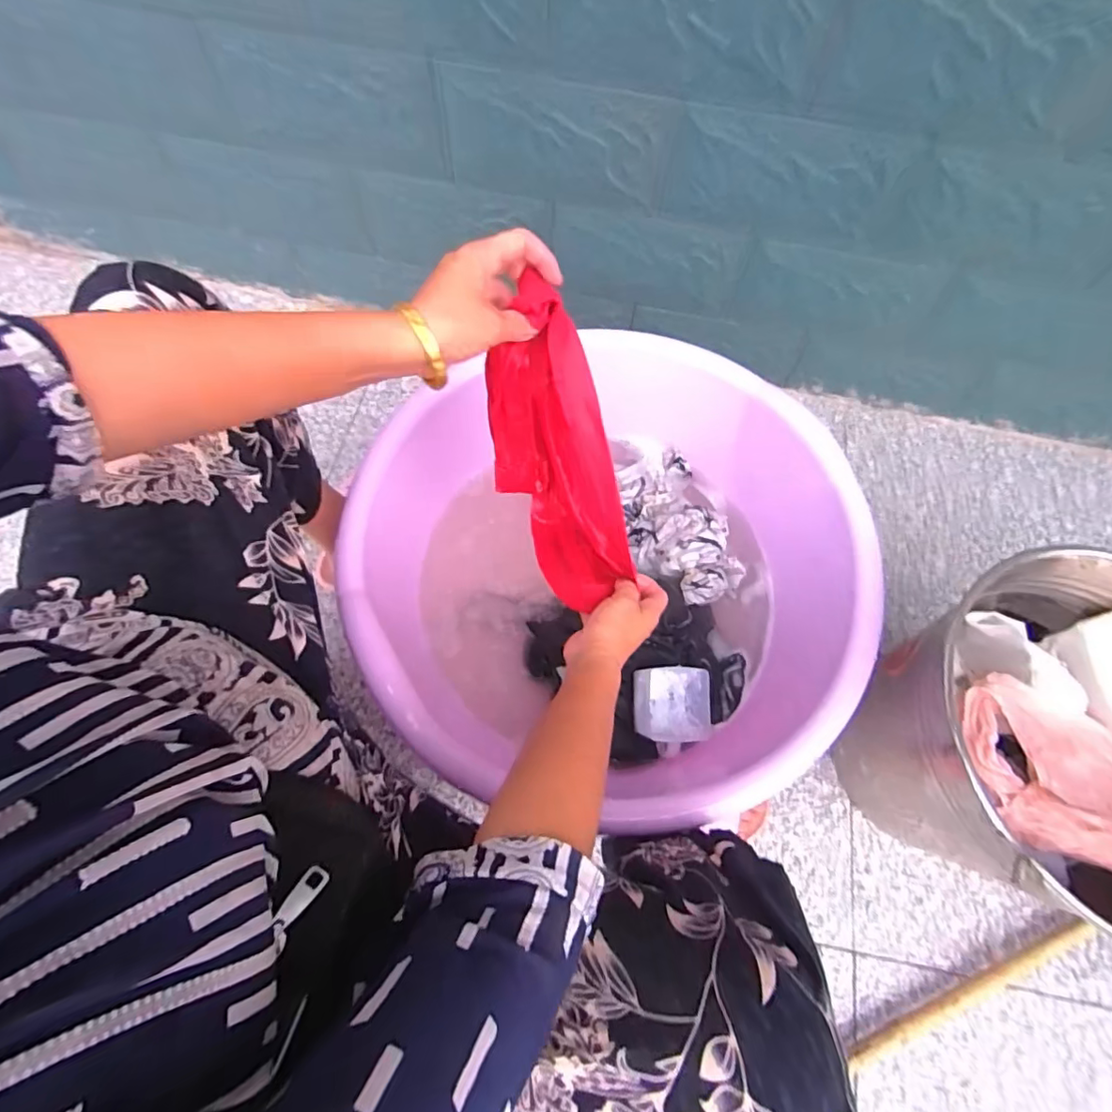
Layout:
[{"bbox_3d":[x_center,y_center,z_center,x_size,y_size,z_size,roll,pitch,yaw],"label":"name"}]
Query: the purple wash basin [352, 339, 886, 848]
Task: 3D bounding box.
[{"bbox_3d":[0.046,0.005,0.652,0.586,0.173,0.532,19,67,6],"label":"purple wash basin"}]

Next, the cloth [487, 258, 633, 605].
[{"bbox_3d":[-0.005,-0.093,0.487,0.090,0.264,0.120,-19,34,-10],"label":"cloth"}]

